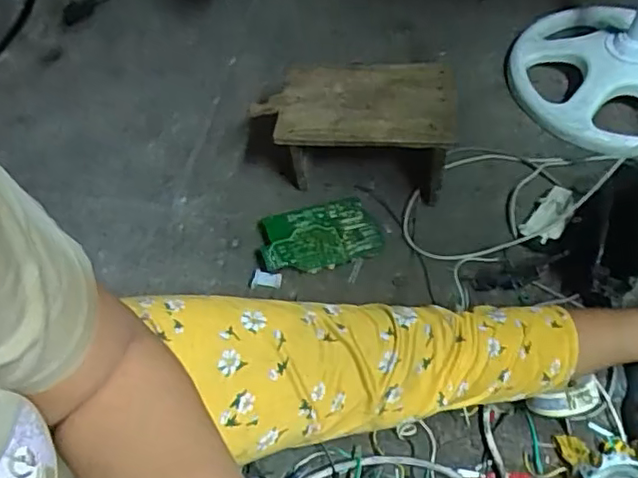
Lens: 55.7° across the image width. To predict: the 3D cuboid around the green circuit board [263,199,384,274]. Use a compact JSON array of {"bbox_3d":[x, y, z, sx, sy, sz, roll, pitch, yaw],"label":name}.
[{"bbox_3d":[0.003,-0.005,0.985,0.190,0.025,0.121,-8,56,-10],"label":"green circuit board"}]

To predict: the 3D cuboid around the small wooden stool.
[{"bbox_3d":[0.062,-0.176,1.018,0.305,0.171,0.183,3,55,5],"label":"small wooden stool"}]

